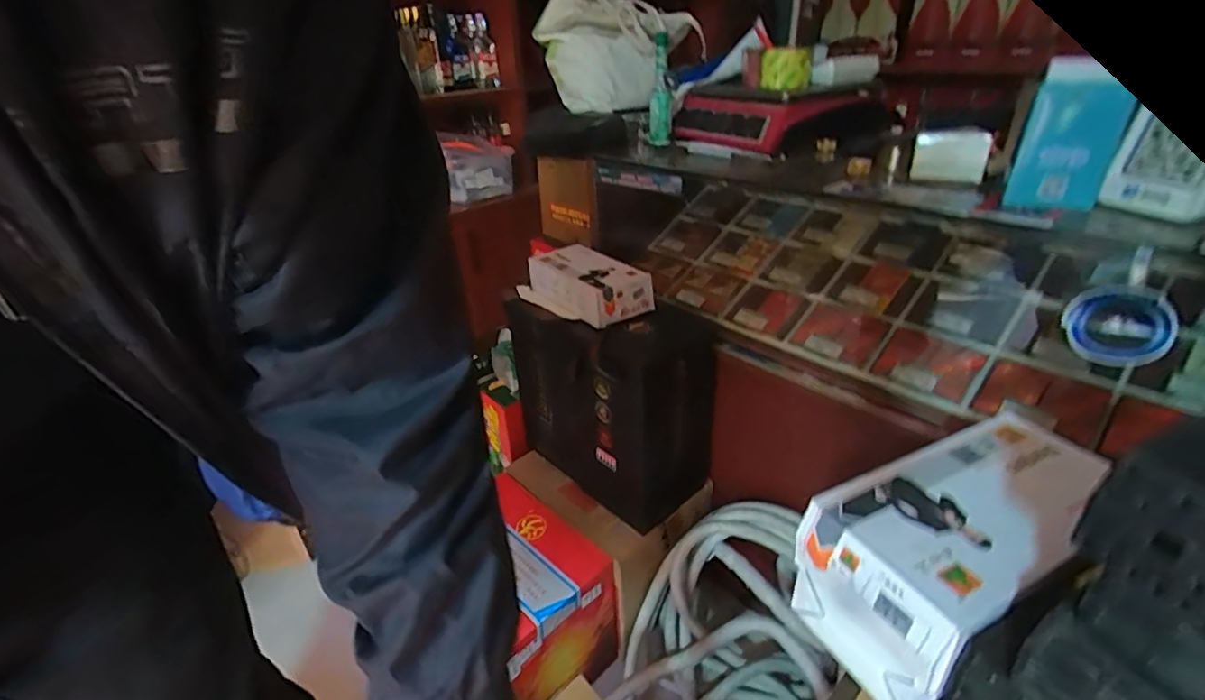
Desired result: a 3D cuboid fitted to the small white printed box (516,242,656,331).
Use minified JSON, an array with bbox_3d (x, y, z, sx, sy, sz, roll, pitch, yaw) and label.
[{"bbox_3d":[-0.030,-0.118,0.980,0.126,0.074,0.245,-25,36,-33],"label":"small white printed box"}]

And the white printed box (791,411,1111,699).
[{"bbox_3d":[0.278,0.162,0.421,0.225,0.124,0.118,-16,32,-20],"label":"white printed box"}]

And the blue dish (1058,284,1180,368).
[{"bbox_3d":[0.493,-0.026,0.517,0.035,0.080,0.084,-24,36,-31],"label":"blue dish"}]

